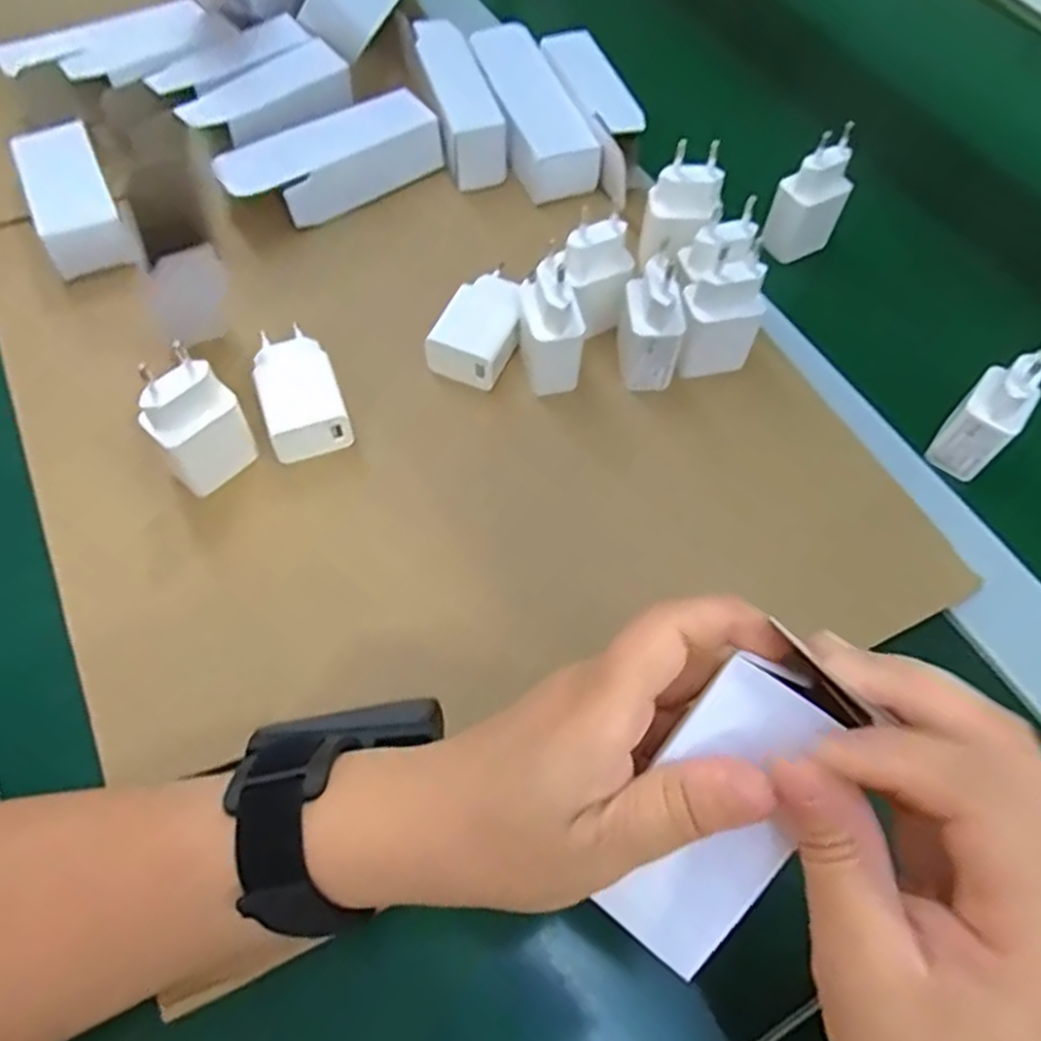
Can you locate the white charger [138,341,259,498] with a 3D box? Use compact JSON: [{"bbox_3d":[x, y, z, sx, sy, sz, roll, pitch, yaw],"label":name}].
[{"bbox_3d":[-0.152,-0.046,0.364,0.039,0.072,0.021,-38,68,-21],"label":"white charger"}]

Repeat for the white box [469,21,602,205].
[{"bbox_3d":[0.004,-0.270,0.508,0.048,0.034,0.137,-17,62,-12],"label":"white box"}]

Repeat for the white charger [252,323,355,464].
[{"bbox_3d":[-0.115,-0.068,0.404,0.039,0.030,0.071,-18,62,-12],"label":"white charger"}]

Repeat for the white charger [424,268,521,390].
[{"bbox_3d":[-0.021,-0.104,0.428,0.038,0.026,0.067,23,62,10],"label":"white charger"}]

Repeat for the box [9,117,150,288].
[{"bbox_3d":[-0.259,-0.184,0.455,0.047,0.035,0.095,-25,65,-18],"label":"box"}]

